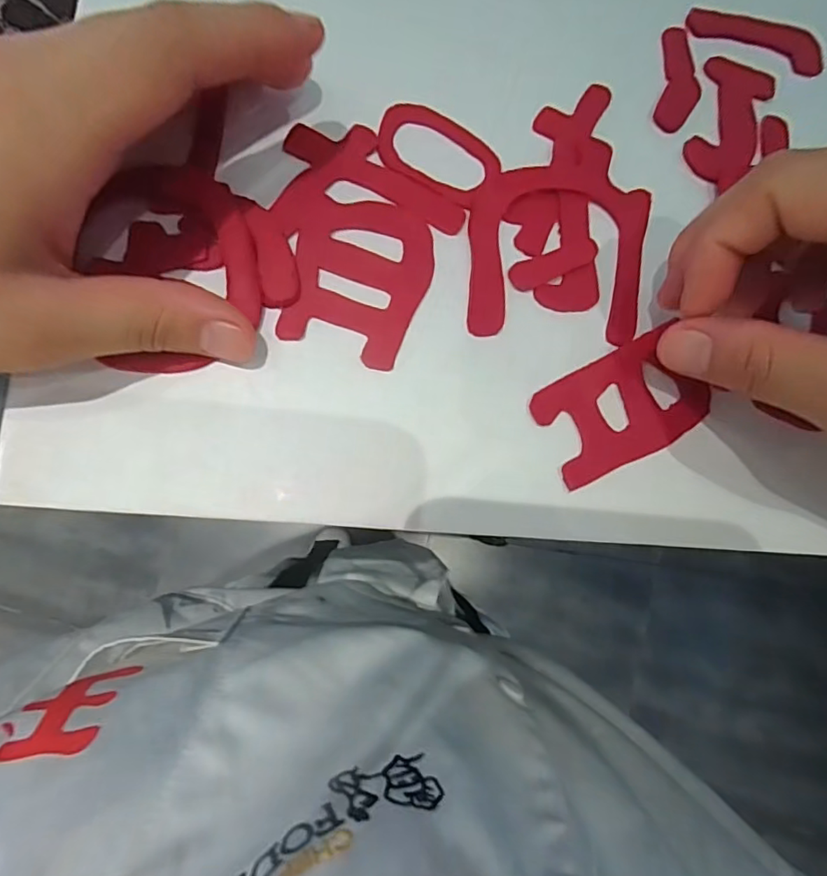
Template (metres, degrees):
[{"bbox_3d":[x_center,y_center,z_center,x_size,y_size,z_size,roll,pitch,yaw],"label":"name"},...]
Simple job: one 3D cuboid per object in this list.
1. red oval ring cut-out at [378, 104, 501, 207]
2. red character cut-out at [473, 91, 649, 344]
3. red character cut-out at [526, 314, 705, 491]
[{"bbox_3d":[0.009,-0.099,0.187,0.043,0.004,0.027,26,79,0],"label":"red oval ring cut-out"},{"bbox_3d":[0.051,-0.079,0.188,0.060,0.004,0.089,4,82,-5],"label":"red character cut-out"},{"bbox_3d":[0.069,-0.010,0.181,0.056,0.004,0.035,-27,85,-8],"label":"red character cut-out"}]

